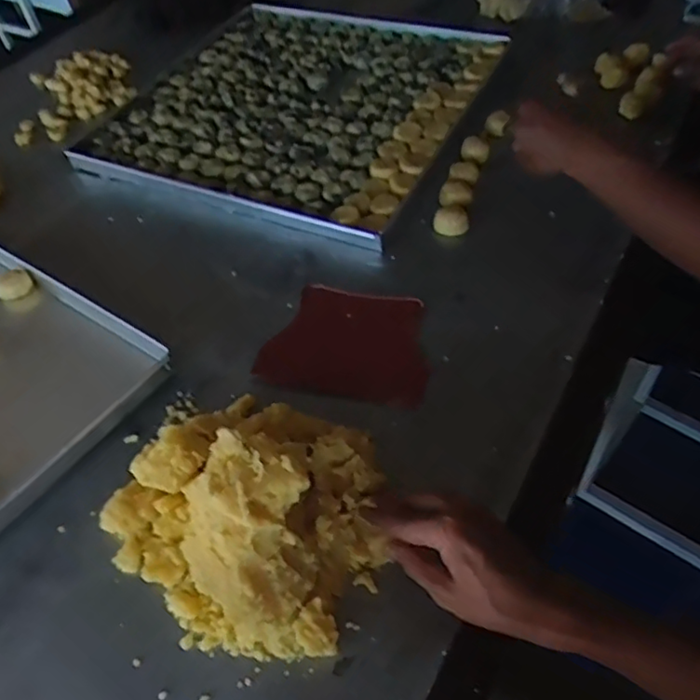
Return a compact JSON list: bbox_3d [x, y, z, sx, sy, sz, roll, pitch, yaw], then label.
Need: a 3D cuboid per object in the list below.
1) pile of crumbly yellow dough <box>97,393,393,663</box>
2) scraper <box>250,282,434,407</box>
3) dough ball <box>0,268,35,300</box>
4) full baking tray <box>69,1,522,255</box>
[{"bbox_3d":[-0.075,0.112,0.485,0.205,0.106,0.200,-2,52,3],"label":"pile of crumbly yellow dough"},{"bbox_3d":[-0.001,-0.007,0.658,0.171,0.009,0.130,12,62,6],"label":"scraper"},{"bbox_3d":[-0.401,-0.075,0.735,0.043,0.031,0.034,-34,56,-21],"label":"dough ball"},{"bbox_3d":[-0.082,-0.388,0.942,0.511,0.026,0.547,20,55,20],"label":"full baking tray"}]

